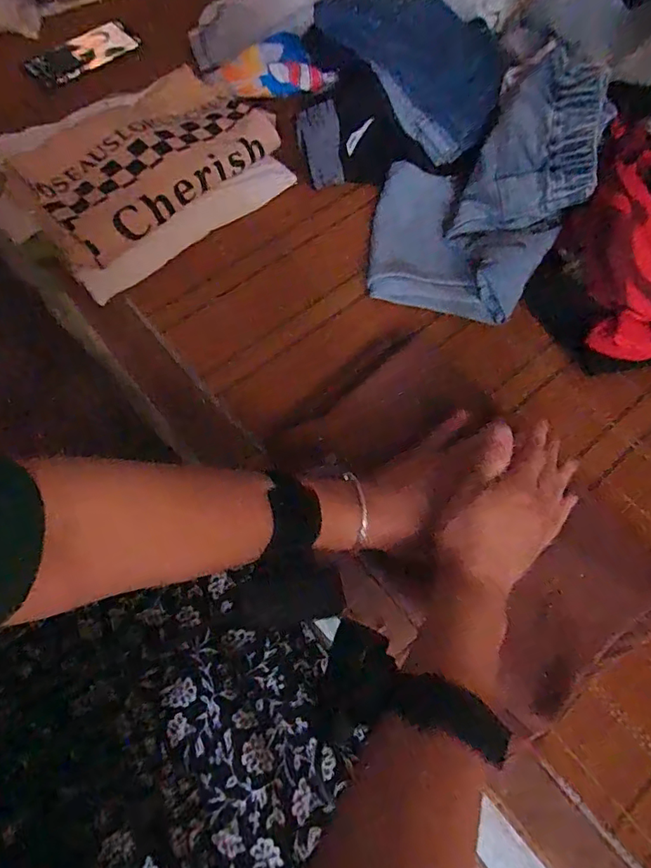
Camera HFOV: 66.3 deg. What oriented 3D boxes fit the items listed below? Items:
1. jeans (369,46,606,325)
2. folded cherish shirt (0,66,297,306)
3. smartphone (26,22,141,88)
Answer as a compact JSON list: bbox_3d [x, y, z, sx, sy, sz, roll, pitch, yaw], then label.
[{"bbox_3d":[0.164,-0.261,0.526,0.211,0.128,0.242,15,68,6],"label":"jeans"},{"bbox_3d":[-0.209,-0.311,0.576,0.301,0.066,0.225,-40,72,-15],"label":"folded cherish shirt"},{"bbox_3d":[-0.337,-0.535,0.695,0.158,0.016,0.070,-40,74,-18],"label":"smartphone"}]

